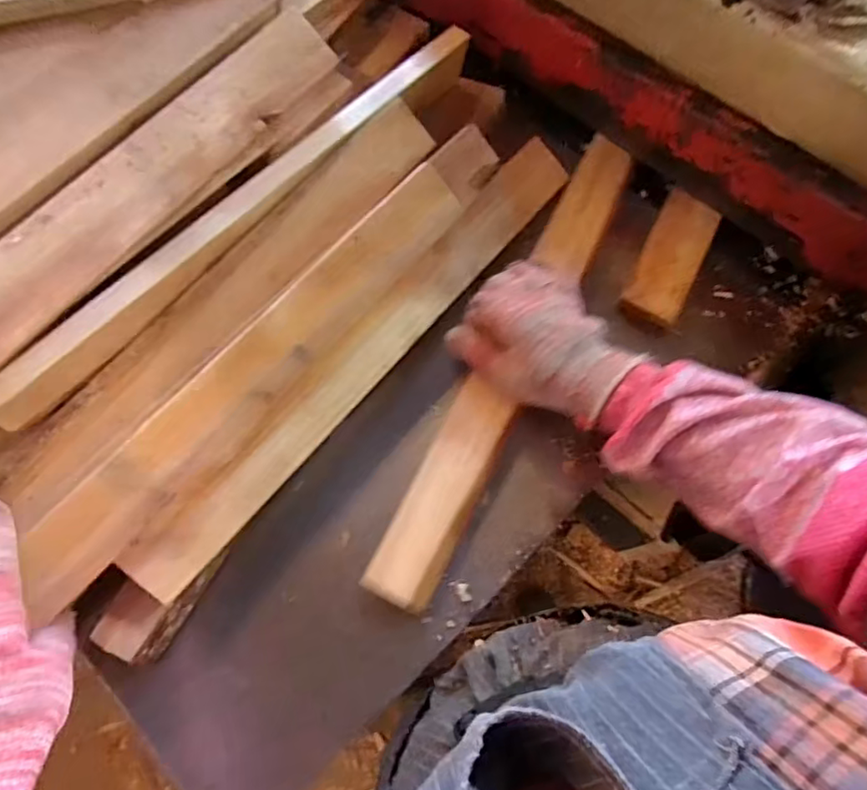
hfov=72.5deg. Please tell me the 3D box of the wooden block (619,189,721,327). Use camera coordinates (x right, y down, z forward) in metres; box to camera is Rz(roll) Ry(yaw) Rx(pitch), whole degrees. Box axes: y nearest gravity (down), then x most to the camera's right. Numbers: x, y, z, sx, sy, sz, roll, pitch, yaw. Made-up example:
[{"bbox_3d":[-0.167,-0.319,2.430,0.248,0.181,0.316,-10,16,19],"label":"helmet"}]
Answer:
[{"bbox_3d":[0.208,-0.121,0.515,0.047,0.013,0.128,25,73,10],"label":"wooden block"}]

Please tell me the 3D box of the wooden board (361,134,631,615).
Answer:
[{"bbox_3d":[0.067,-0.040,0.483,0.048,0.018,0.433,25,74,10],"label":"wooden board"}]

